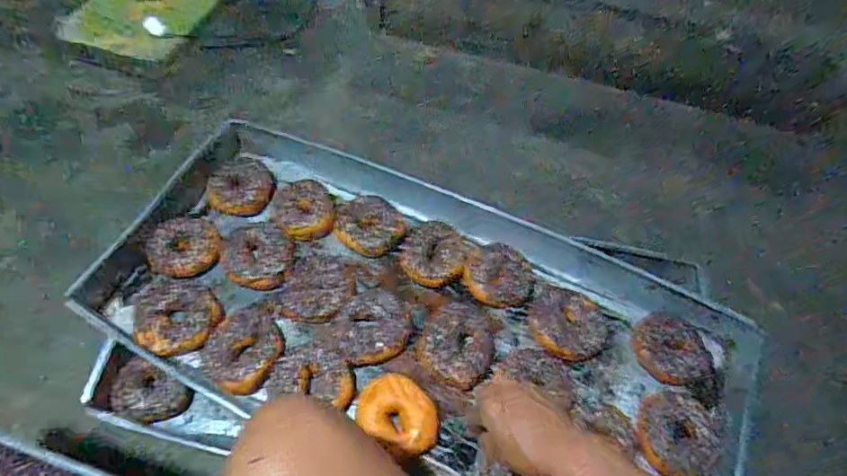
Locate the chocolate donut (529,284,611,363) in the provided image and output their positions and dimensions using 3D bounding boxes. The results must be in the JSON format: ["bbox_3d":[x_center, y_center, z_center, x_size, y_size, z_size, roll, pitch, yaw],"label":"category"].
[{"bbox_3d":[0.196,0.118,0.698,0.111,0.026,0.093,17,57,8],"label":"chocolate donut"}]

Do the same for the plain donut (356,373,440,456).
[{"bbox_3d":[-0.028,0.213,0.621,0.099,0.030,0.077,31,60,16],"label":"plain donut"}]

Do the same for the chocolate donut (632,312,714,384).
[{"bbox_3d":[0.329,0.150,0.691,0.087,0.034,0.094,2,57,-2],"label":"chocolate donut"}]

